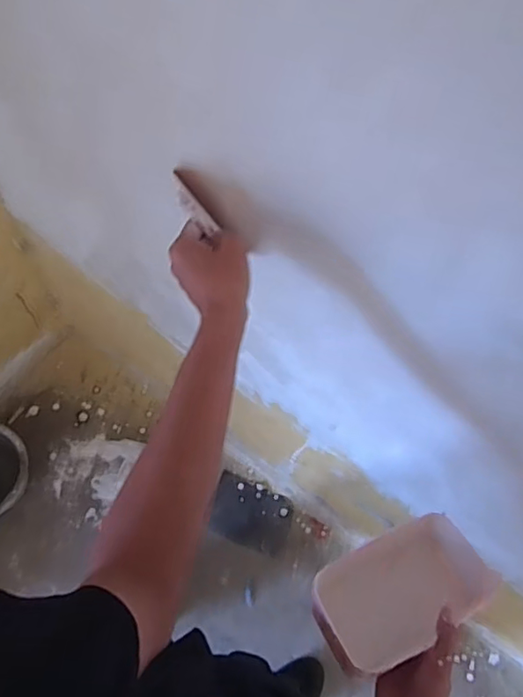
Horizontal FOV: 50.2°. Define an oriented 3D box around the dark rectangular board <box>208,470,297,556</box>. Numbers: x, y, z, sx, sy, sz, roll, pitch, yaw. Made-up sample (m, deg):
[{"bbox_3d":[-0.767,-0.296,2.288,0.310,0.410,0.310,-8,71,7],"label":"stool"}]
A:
[{"bbox_3d":[-0.028,0.446,1.497,0.214,0.014,0.155,25,74,-3],"label":"dark rectangular board"}]

